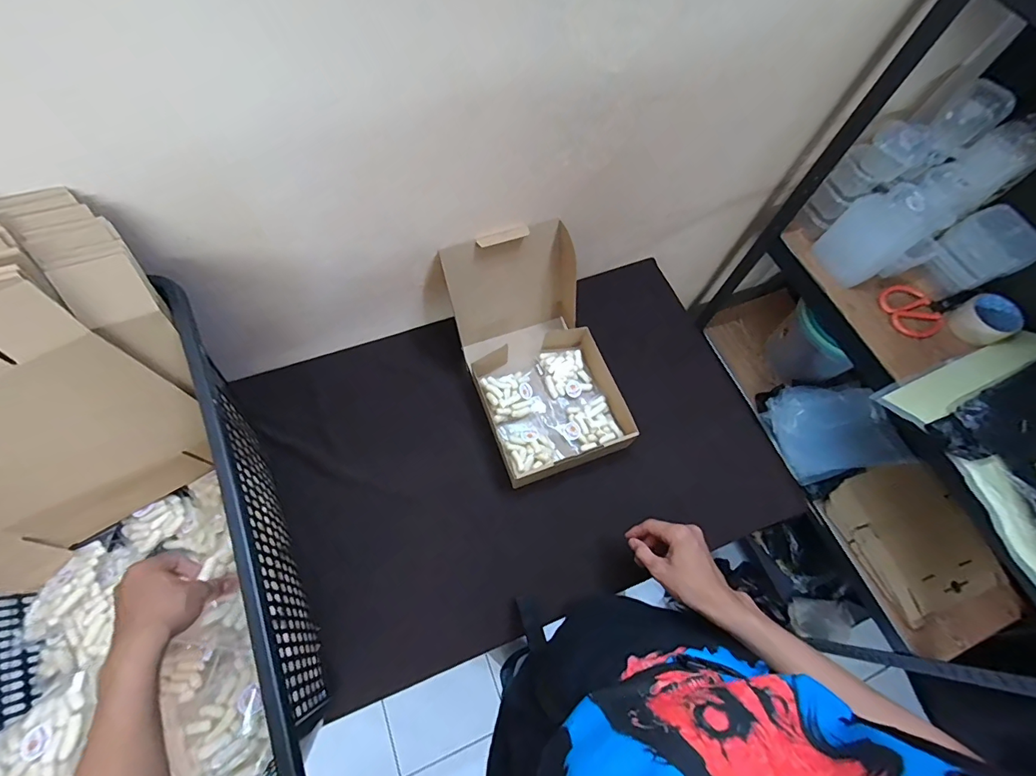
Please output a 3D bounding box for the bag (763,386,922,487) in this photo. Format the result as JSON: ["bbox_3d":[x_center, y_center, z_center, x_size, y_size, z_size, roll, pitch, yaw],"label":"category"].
[{"bbox_3d":[0.745,0.095,1.048,0.265,0.066,0.217,-9,68,-7],"label":"bag"}]

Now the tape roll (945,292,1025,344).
[{"bbox_3d":[0.826,-0.120,0.789,0.086,0.044,0.086,1,67,-3],"label":"tape roll"}]

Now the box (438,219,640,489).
[{"bbox_3d":[0.030,-0.052,0.728,0.221,0.199,0.336,-18,69,-11],"label":"box"}]

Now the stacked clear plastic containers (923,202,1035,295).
[{"bbox_3d":[0.794,-0.228,0.777,0.075,0.136,0.114,-24,70,-13],"label":"stacked clear plastic containers"}]

